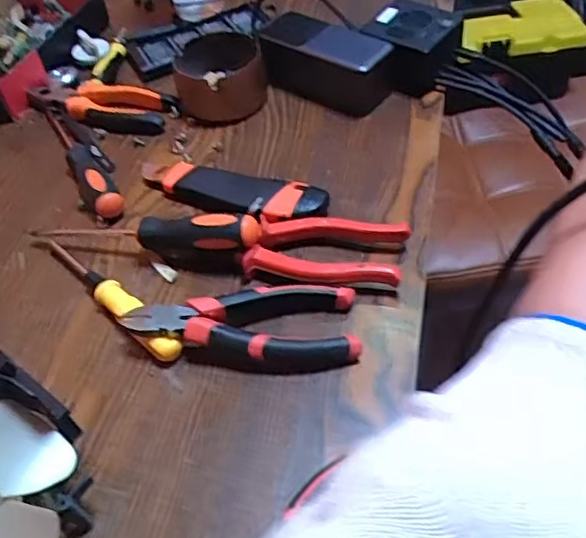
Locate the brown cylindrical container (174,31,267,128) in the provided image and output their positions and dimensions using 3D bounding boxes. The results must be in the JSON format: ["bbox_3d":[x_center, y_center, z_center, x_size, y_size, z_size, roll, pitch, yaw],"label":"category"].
[{"bbox_3d":[-0.072,-0.188,0.599,0.090,0.049,0.088,-6,50,0],"label":"brown cylindrical container"}]

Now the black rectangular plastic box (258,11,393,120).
[{"bbox_3d":[0.034,-0.206,0.604,0.136,0.055,0.059,29,58,26],"label":"black rectangular plastic box"}]

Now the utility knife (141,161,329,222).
[{"bbox_3d":[-0.058,-0.069,0.515,0.175,0.024,0.043,17,54,18],"label":"utility knife"}]

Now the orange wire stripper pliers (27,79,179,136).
[{"bbox_3d":[-0.196,-0.168,0.613,0.154,0.023,0.055,15,53,17],"label":"orange wire stripper pliers"}]

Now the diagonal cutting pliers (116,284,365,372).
[{"bbox_3d":[-0.034,0.044,0.417,0.152,0.029,0.059,-7,50,0],"label":"diagonal cutting pliers"}]

